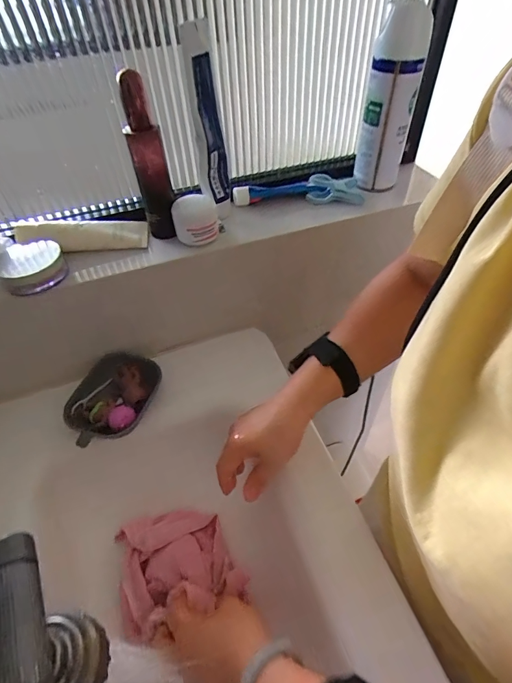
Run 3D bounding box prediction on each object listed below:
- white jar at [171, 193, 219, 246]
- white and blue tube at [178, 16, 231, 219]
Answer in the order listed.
[{"bbox_3d":[-0.078,-0.161,0.496,0.059,0.042,0.061,-9,48,-6],"label":"white jar"},{"bbox_3d":[-0.059,-0.262,0.470,0.038,0.208,0.041,-4,48,-2],"label":"white and blue tube"}]

